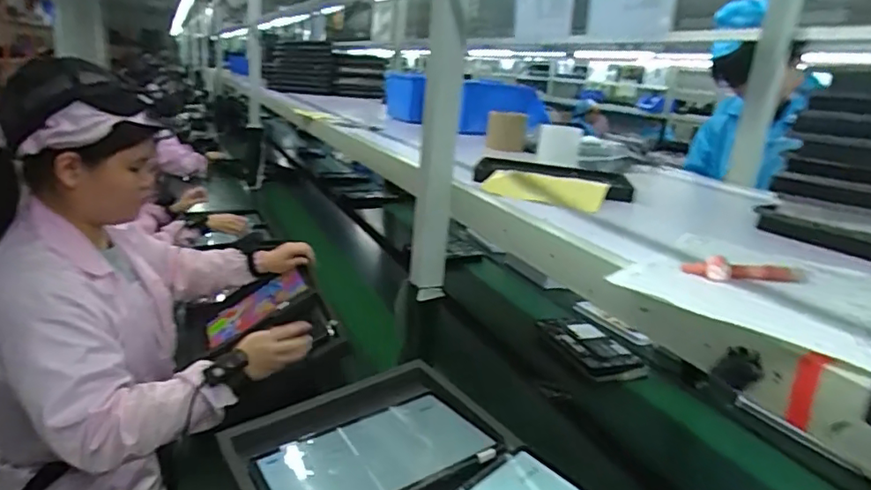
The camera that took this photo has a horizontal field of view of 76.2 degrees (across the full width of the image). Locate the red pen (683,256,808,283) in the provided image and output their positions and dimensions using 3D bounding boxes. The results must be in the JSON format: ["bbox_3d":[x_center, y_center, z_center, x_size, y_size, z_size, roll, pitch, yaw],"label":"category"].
[{"bbox_3d":[0.302,0.024,0.531,0.136,0.020,0.020,1,18,-11],"label":"red pen"}]

